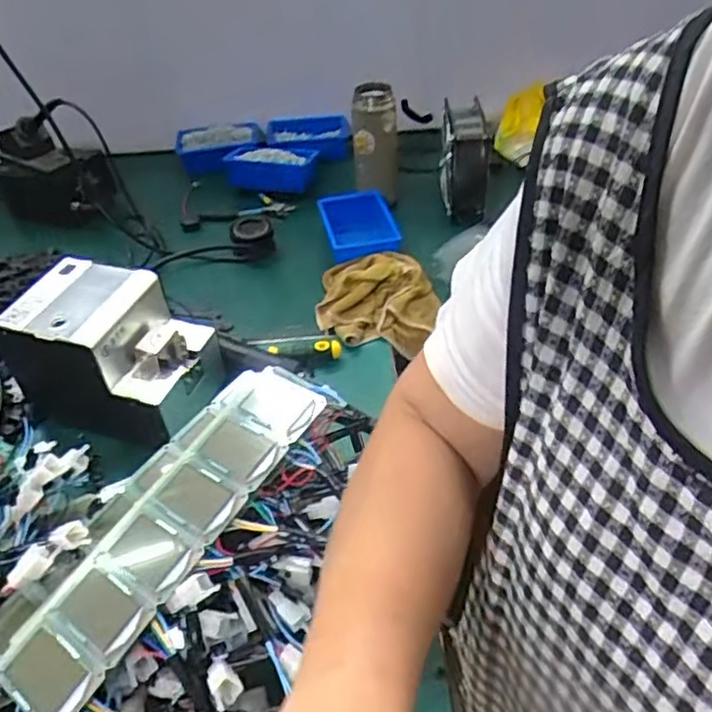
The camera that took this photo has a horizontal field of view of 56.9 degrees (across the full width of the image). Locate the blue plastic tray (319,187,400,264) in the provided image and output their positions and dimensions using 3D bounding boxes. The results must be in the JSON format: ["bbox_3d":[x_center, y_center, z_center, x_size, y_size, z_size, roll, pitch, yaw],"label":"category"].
[{"bbox_3d":[0.004,-0.193,0.955,0.099,0.032,0.152,-9,43,-7],"label":"blue plastic tray"}]

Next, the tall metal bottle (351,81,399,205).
[{"bbox_3d":[0.032,-0.321,1.027,0.070,0.186,0.064,-2,42,2],"label":"tall metal bottle"}]

